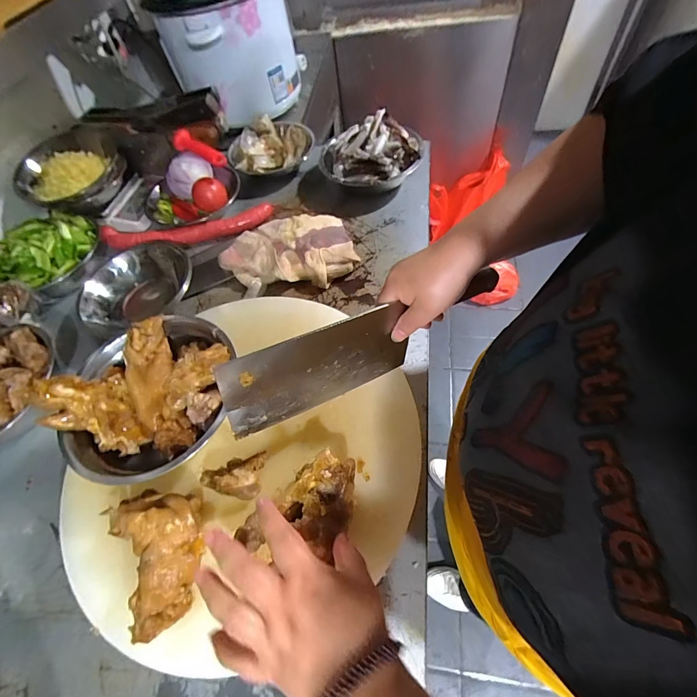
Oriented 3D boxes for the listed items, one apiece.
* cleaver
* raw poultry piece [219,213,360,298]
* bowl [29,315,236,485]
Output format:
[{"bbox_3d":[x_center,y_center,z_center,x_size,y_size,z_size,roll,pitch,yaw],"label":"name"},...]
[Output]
[{"bbox_3d":[0.028,-0.004,0.362,0.315,0.097,0.024,-23,60,-22],"label":"cleaver"},{"bbox_3d":[-0.104,-0.165,0.588,0.228,0.056,0.135,-15,59,-1],"label":"raw poultry piece"},{"bbox_3d":[-0.234,0.054,0.410,0.183,0.085,0.197,-4,59,6],"label":"bowl"}]

